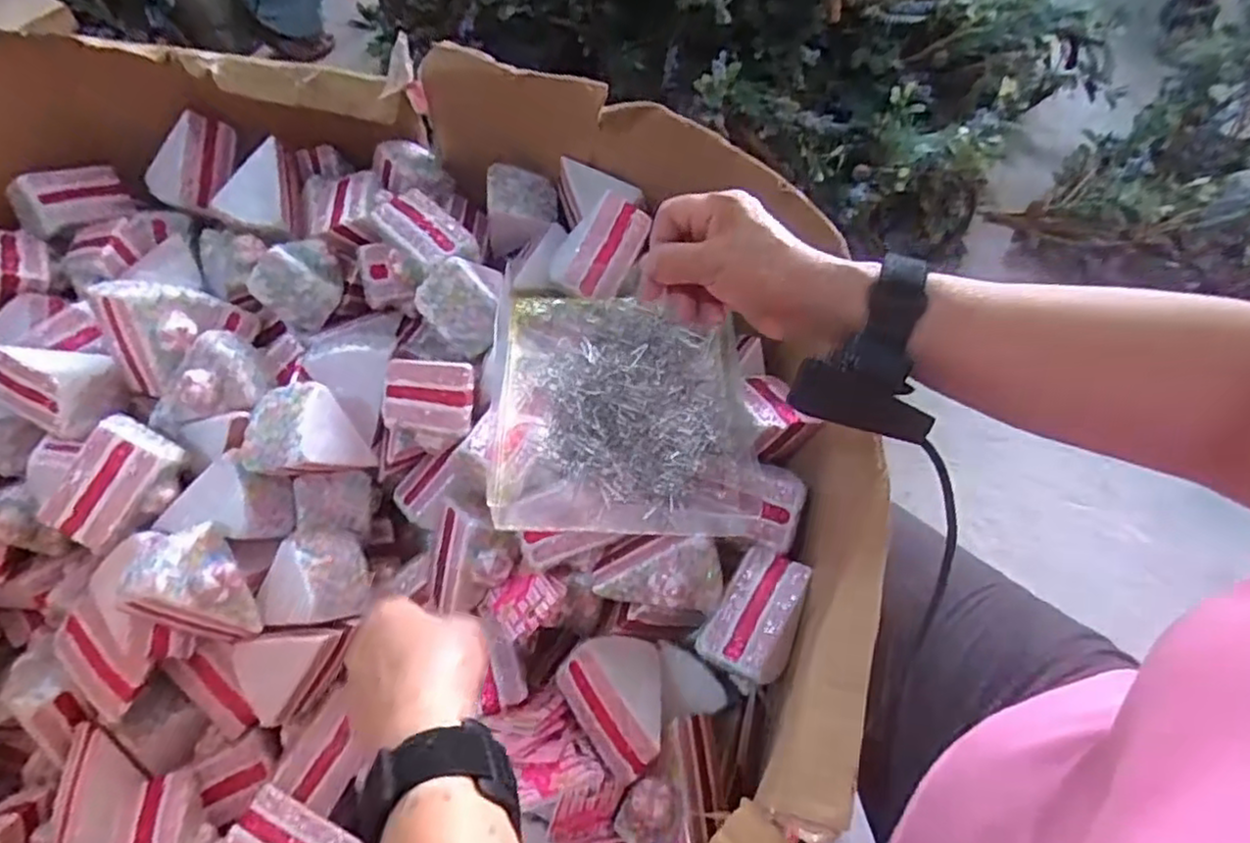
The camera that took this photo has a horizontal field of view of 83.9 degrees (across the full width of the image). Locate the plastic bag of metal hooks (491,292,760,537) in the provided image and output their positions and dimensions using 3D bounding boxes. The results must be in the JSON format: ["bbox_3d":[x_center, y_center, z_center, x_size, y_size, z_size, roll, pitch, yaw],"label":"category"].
[{"bbox_3d":[0.001,-0.015,0.502,0.178,0.035,0.195,0,60,-2],"label":"plastic bag of metal hooks"}]

